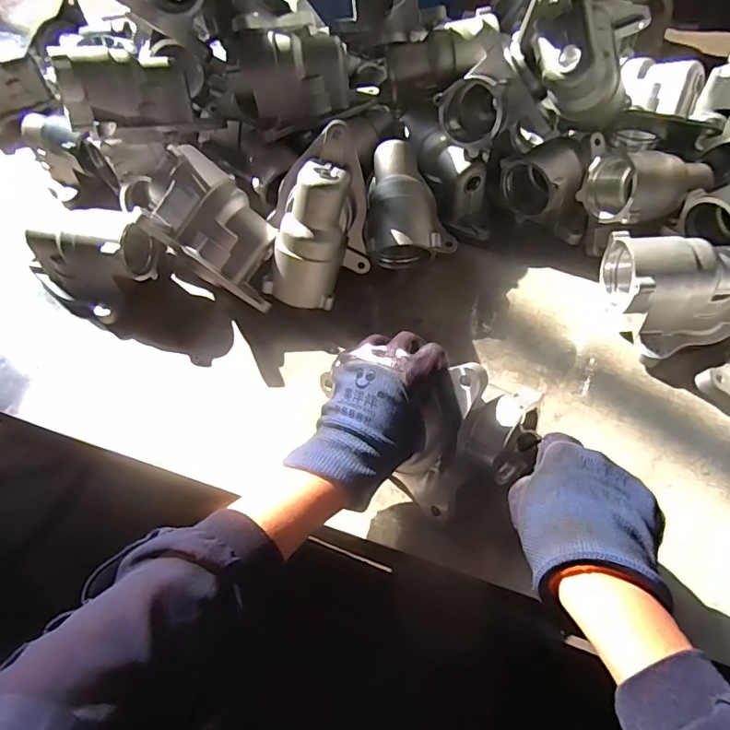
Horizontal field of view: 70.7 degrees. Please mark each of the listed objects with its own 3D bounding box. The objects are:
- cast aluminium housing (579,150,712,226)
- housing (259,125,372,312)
[{"bbox_3d":[0.310,-0.206,0.565,0.130,0.075,0.084,-25,56,-14],"label":"cast aluminium housing"},{"bbox_3d":[-0.049,-0.161,0.562,0.120,0.182,0.086,-3,31,-16],"label":"housing"}]

